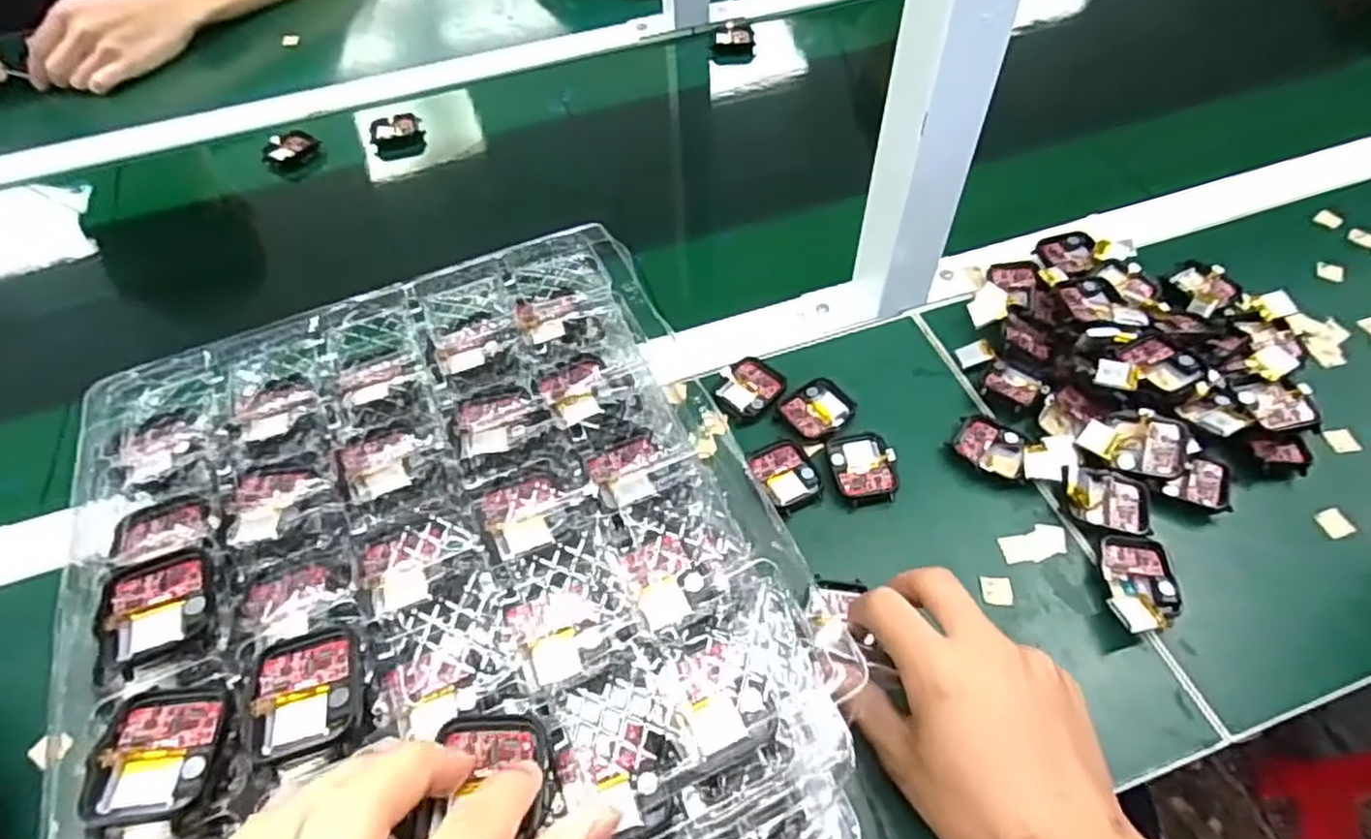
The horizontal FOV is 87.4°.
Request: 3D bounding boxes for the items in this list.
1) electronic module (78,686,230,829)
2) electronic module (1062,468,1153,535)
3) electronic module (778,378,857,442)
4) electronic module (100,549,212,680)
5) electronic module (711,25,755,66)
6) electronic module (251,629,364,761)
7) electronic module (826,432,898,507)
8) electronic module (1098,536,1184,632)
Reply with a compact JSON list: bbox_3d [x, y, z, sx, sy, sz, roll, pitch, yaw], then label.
[{"bbox_3d":[-0.178,0.113,0.245,0.035,0.009,0.043,-7,54,-2],"label":"electronic module"},{"bbox_3d":[0.240,0.045,0.409,0.049,0.017,0.039,9,55,9],"label":"electronic module"},{"bbox_3d":[0.084,-0.007,0.454,0.043,0.005,0.037,-25,57,-14],"label":"electronic module"},{"bbox_3d":[-0.201,0.071,0.276,0.036,0.006,0.047,-18,55,-10],"label":"electronic module"},{"bbox_3d":[0.050,-0.391,0.750,0.043,0.034,0.019,-3,54,1],"label":"electronic module"},{"bbox_3d":[-0.134,0.095,0.256,0.036,0.005,0.041,-16,55,-8],"label":"electronic module"},{"bbox_3d":[0.106,0.027,0.428,0.037,0.007,0.044,-7,54,-2],"label":"electronic module"},{"bbox_3d":[0.241,0.088,0.381,0.039,0.015,0.056,4,55,6],"label":"electronic module"}]

